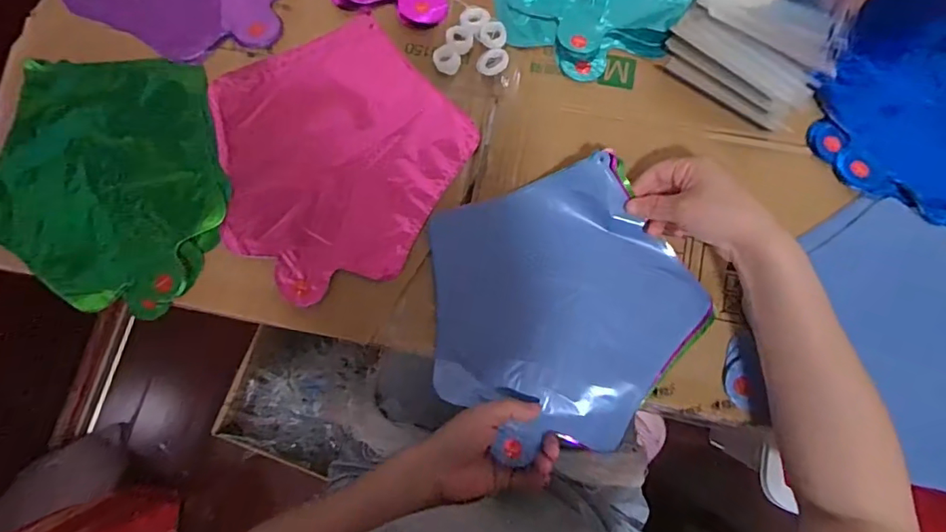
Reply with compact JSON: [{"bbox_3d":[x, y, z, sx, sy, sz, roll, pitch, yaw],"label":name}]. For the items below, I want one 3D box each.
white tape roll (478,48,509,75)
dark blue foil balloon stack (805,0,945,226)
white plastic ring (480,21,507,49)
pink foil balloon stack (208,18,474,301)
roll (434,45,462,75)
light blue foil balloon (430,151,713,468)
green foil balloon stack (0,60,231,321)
[{"bbox_3d":[0.019,-0.190,0.483,0.029,0.008,0.024,-9,78,0],"label":"white tape roll"},{"bbox_3d":[0.431,-0.145,0.461,0.231,0.021,0.226,21,80,6],"label":"dark blue foil balloon stack"},{"bbox_3d":[0.019,-0.217,0.488,0.025,0.008,0.024,0,78,1],"label":"white plastic ring"},{"bbox_3d":[-0.131,-0.105,0.476,0.224,0.007,0.235,-43,80,-7],"label":"pink foil balloon stack"},{"bbox_3d":[-0.024,-0.195,0.488,0.025,0.007,0.027,0,78,1],"label":"roll"},{"bbox_3d":[0.075,0.039,0.440,0.219,0.049,0.221,0,78,1],"label":"light blue foil balloon"},{"bbox_3d":[-0.334,-0.086,0.483,0.229,0.013,0.230,19,79,5],"label":"green foil balloon stack"}]

